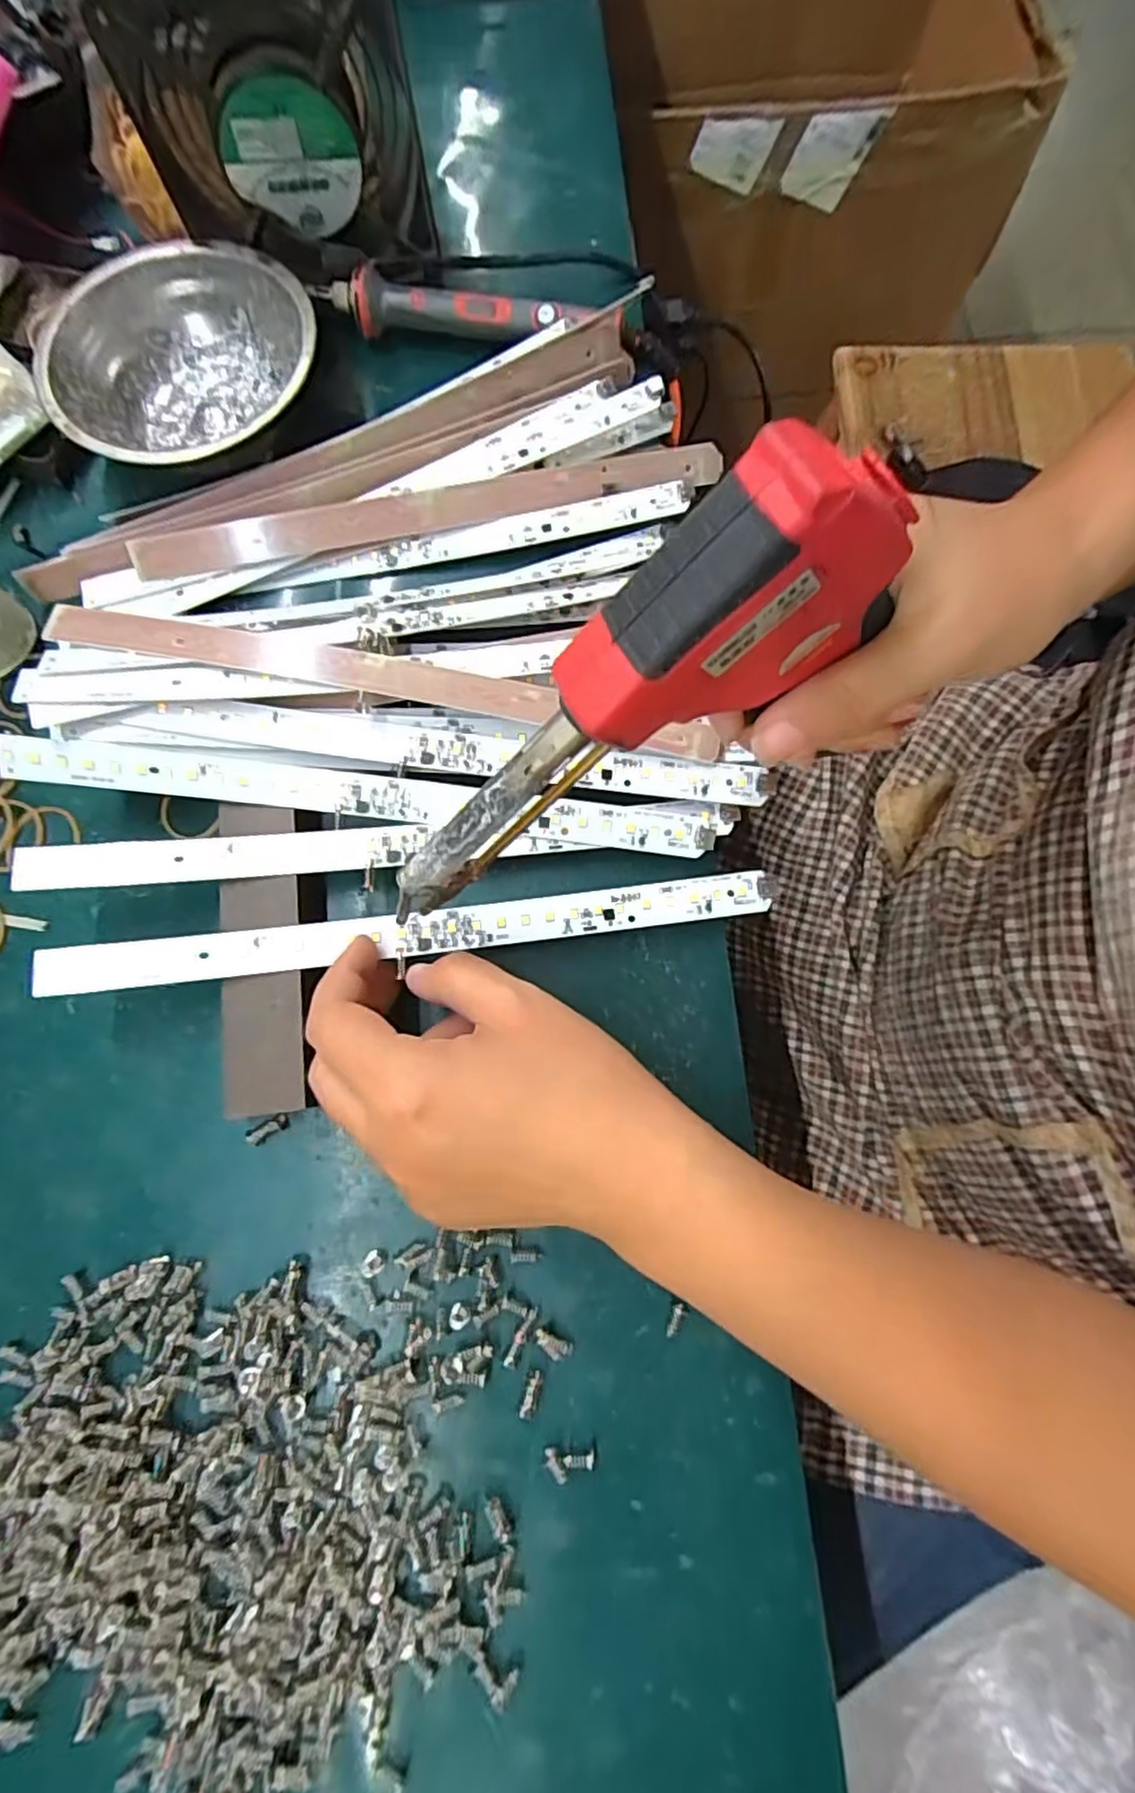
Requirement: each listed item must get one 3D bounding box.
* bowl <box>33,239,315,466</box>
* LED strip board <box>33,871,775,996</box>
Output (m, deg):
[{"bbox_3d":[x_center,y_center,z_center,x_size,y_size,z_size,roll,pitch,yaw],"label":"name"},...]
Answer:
[{"bbox_3d":[-0.182,-0.253,0.339,0.123,0.041,0.119,0,76,0],"label":"bowl"},{"bbox_3d":[-0.057,0.013,0.275,0.280,0.008,0.018,-6,78,-6],"label":"LED strip board"}]

